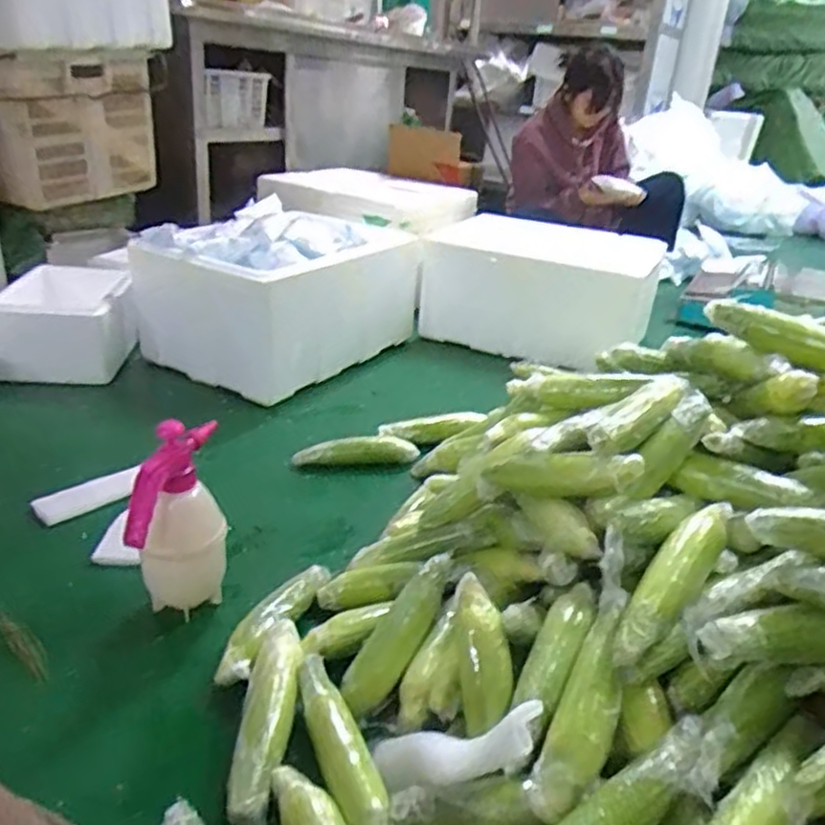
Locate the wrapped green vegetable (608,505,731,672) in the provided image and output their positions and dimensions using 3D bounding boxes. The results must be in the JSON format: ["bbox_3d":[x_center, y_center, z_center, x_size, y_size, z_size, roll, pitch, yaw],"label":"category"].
[{"bbox_3d":[0.288,0.186,0.765,0.054,0.043,0.249,25,50,36],"label":"wrapped green vegetable"}]

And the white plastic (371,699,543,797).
[{"bbox_3d":[0.042,0.344,0.695,0.046,0.210,0.069,56,36,-1],"label":"white plastic"}]

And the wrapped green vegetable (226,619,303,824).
[{"bbox_3d":[-0.163,0.336,0.775,0.055,0.040,0.244,4,25,-3],"label":"wrapped green vegetable"}]

